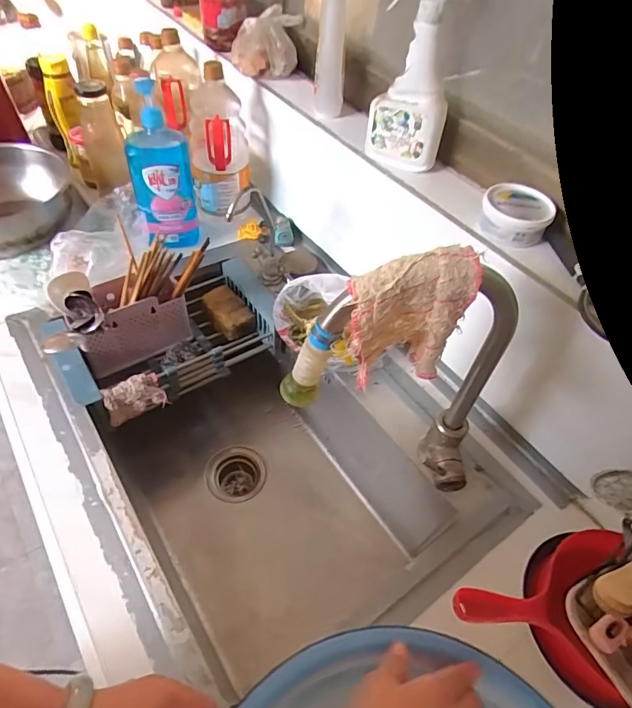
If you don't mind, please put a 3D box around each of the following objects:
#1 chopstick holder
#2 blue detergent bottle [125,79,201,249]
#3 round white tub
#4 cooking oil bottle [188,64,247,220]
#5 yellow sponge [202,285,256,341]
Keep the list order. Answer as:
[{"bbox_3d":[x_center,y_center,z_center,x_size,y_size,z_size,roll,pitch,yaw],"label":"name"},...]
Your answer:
[{"bbox_3d":[-0.327,-0.058,0.818,0.179,0.132,0.094,-29,59,-27],"label":"chopstick holder"},{"bbox_3d":[-0.280,-0.326,0.841,0.108,0.293,0.072,-8,51,-13],"label":"blue detergent bottle"},{"bbox_3d":[0.260,-0.183,0.605,0.085,0.040,0.083,3,50,-4],"label":"round white tub"},{"bbox_3d":[-0.193,-0.415,0.915,0.110,0.270,0.092,-1,50,-7],"label":"cooking oil bottle"},{"bbox_3d":[-0.171,-0.081,0.905,0.061,0.034,0.117,-27,58,-26],"label":"yellow sponge"}]

